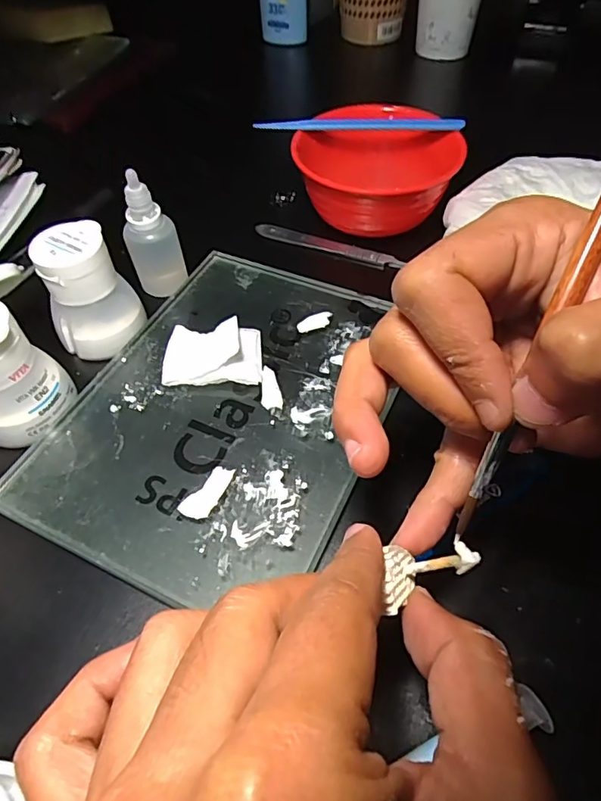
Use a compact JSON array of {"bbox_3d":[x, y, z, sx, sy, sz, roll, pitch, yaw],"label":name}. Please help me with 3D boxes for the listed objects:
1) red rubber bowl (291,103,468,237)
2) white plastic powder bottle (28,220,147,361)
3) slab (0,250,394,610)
[{"bbox_3d":[0.050,-0.152,0.343,0.105,0.054,0.102,0,53,0],"label":"red rubber bowl"},{"bbox_3d":[-0.116,-0.062,0.274,0.040,0.052,0.042,10,54,8],"label":"white plastic powder bottle"},{"bbox_3d":[-0.038,-0.007,0.259,0.148,0.011,0.197,19,55,13],"label":"slab"}]

